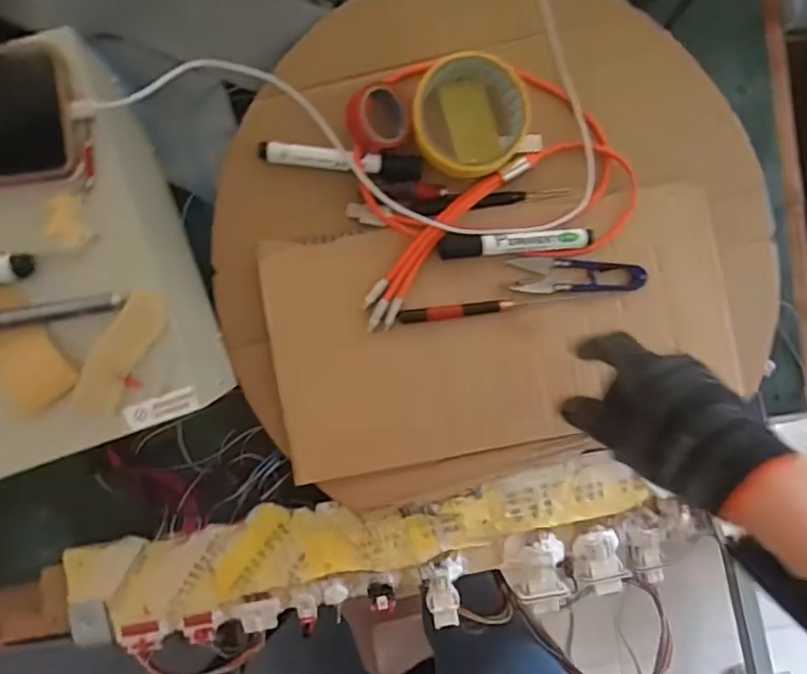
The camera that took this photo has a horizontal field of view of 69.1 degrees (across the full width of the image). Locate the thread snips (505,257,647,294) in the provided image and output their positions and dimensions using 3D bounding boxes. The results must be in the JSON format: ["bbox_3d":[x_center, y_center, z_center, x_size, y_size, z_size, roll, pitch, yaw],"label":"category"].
[{"bbox_3d":[0.149,-0.051,0.503,0.114,0.013,0.031,3,87,-3],"label":"thread snips"}]

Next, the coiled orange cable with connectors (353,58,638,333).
[{"bbox_3d":[0.062,-0.136,0.486,0.252,0.023,0.185,-21,93,-5],"label":"coiled orange cable with connectors"}]

